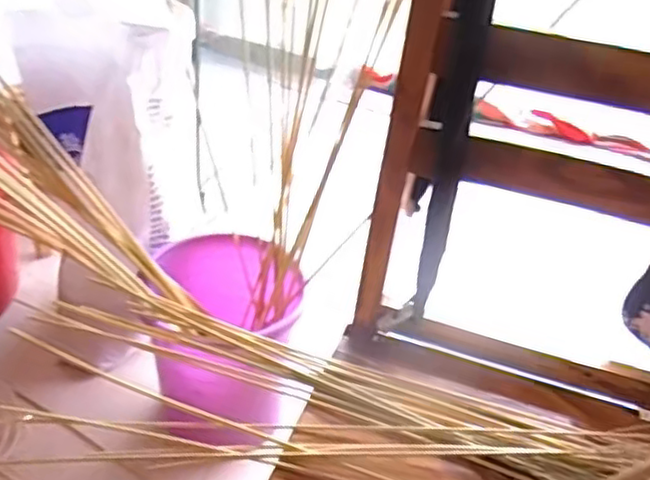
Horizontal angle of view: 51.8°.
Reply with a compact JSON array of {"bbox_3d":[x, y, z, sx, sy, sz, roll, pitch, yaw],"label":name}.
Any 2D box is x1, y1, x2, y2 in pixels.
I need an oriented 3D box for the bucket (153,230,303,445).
[{"bbox_3d":[-0.158,0.177,1.091,0.216,0.292,0.255,2,37,-8],"label":"bucket"}]

